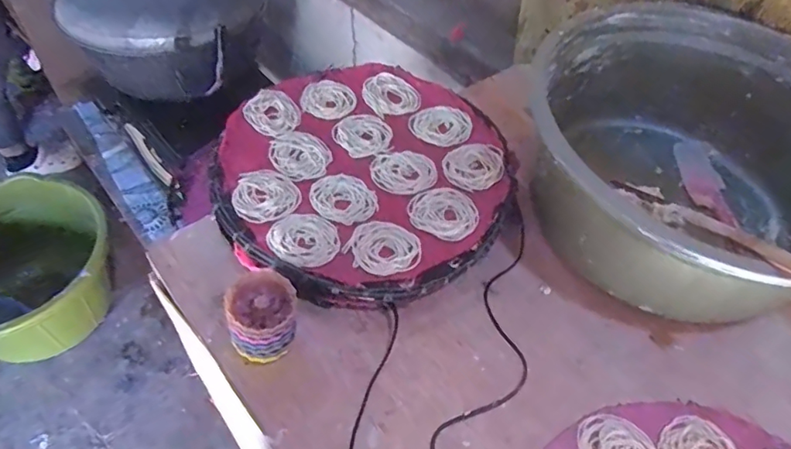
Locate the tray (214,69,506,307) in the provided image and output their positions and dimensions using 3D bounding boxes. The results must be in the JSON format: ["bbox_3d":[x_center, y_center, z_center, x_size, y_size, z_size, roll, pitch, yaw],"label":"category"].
[{"bbox_3d":[-0.037,-0.063,0.663,0.347,0.054,0.349,3,52,-3],"label":"tray"}]

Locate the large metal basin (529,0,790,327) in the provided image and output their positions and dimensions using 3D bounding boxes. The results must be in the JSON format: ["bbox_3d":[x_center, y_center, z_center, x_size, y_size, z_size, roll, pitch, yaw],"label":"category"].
[{"bbox_3d":[0.356,-0.074,0.637,0.377,0.173,0.377,3,52,-3],"label":"large metal basin"}]

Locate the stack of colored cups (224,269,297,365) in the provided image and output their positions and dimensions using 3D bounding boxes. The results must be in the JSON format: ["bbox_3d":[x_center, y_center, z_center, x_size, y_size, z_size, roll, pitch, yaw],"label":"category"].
[{"bbox_3d":[-0.126,0.094,0.514,0.060,0.086,0.064,-6,53,-9],"label":"stack of colored cups"}]

